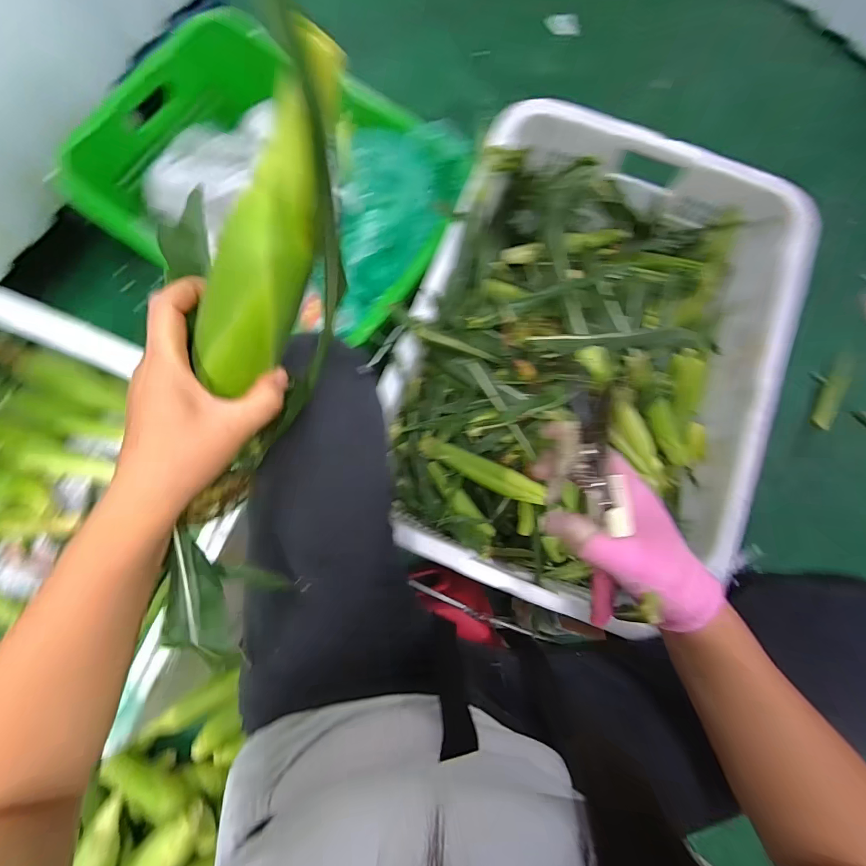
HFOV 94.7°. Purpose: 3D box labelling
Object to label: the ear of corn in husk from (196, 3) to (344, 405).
[{"bbox_3d":[-0.099,-0.117,0.244,0.047,0.041,0.198,32,114,4],"label":"ear of corn in husk"}]

